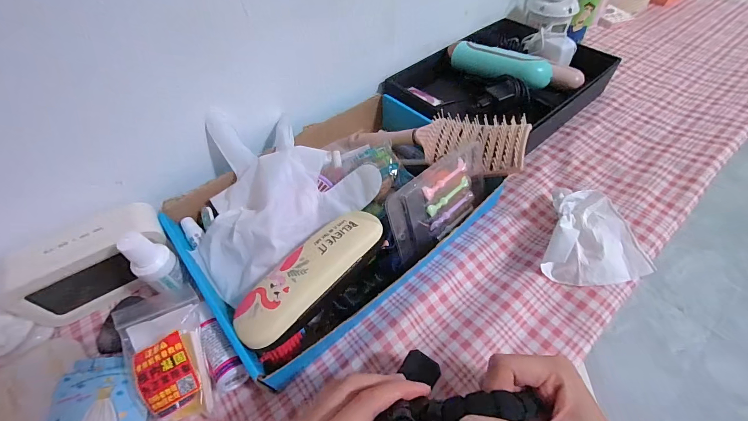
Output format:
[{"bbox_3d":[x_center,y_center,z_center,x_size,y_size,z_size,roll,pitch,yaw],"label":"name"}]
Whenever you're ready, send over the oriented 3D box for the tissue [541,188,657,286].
[{"bbox_3d":[0.238,0.033,0.349,0.103,0.040,0.103,14,54,15],"label":"tissue"}]

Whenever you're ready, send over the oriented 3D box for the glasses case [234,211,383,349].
[{"bbox_3d":[-0.056,0.058,0.298,0.057,0.038,0.151,37,62,26],"label":"glasses case"}]

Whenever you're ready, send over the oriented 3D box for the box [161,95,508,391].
[{"bbox_3d":[-0.044,-0.008,0.368,0.312,0.089,0.220,-36,58,-23],"label":"box"}]

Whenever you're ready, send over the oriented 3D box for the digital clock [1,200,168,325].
[{"bbox_3d":[-0.276,0.052,0.331,0.130,0.074,0.055,-26,54,-16],"label":"digital clock"}]

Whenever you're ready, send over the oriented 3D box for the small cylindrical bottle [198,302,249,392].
[{"bbox_3d":[-0.134,0.114,0.279,0.022,0.022,0.075,-27,72,-18],"label":"small cylindrical bottle"}]

